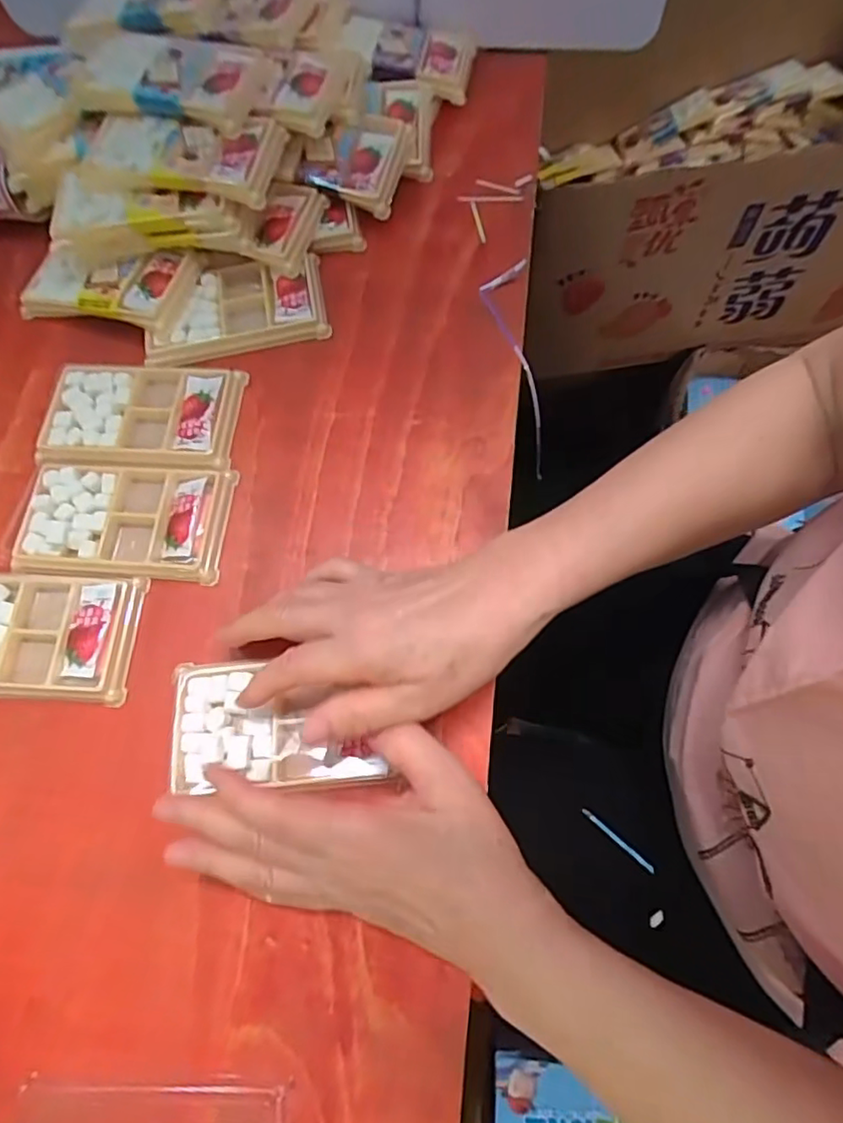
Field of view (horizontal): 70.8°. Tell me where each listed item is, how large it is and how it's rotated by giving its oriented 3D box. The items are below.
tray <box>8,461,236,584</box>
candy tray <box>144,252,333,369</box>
[{"bbox_3d":[-0.194,-0.027,0.387,0.131,0.009,0.076,3,71,3],"label":"tray"},{"bbox_3d":[-0.140,-0.191,0.441,0.132,0.014,0.081,-12,71,-3],"label":"candy tray"}]

